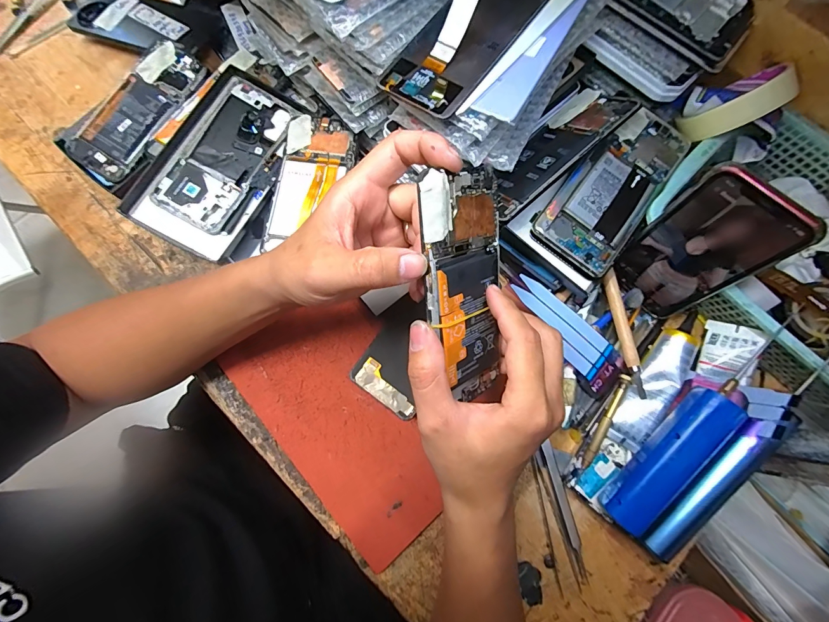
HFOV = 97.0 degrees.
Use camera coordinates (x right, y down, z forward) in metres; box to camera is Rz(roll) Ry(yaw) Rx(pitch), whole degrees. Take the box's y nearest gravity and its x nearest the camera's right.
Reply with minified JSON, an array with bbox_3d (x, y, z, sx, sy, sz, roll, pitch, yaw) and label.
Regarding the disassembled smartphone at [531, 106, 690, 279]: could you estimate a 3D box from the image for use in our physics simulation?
[{"bbox_3d":[0.180,-0.110,0.329,0.073,0.007,0.160,39,83,2],"label":"disassembled smartphone"}]

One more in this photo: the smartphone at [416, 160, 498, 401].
[{"bbox_3d":[0.036,-0.010,0.242,0.067,0.009,0.153,-21,112,-38],"label":"smartphone"}]

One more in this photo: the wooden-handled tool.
[{"bbox_3d":[0.195,0.020,0.341,0.012,0.010,0.118,-7,77,-2],"label":"wooden-handled tool"}]

